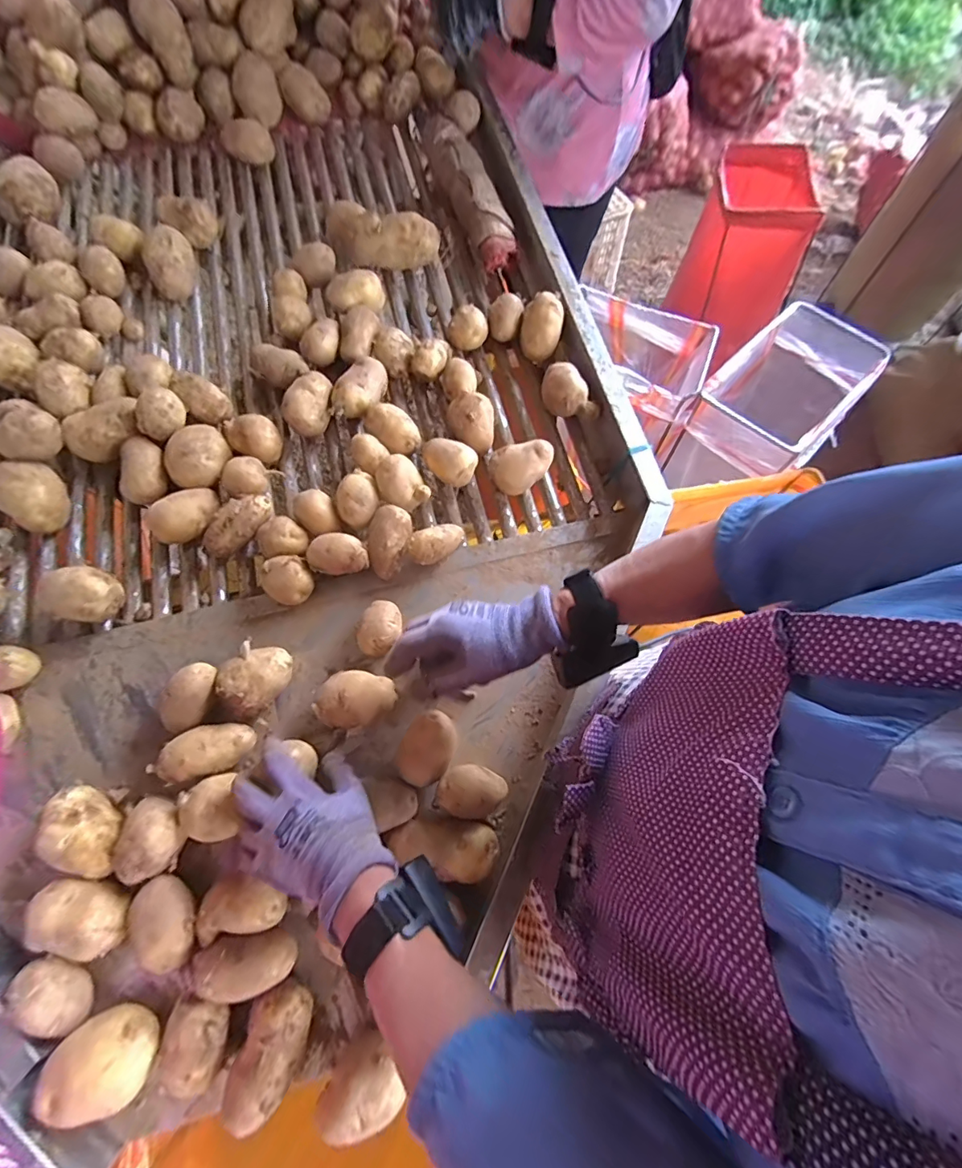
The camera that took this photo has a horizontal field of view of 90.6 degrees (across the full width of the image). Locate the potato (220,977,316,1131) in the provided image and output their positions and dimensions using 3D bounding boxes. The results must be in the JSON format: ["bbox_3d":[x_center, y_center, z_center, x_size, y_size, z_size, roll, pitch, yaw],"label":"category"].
[{"bbox_3d":[-0.171,0.383,0.396,0.049,0.044,0.090,11,68,3],"label":"potato"}]

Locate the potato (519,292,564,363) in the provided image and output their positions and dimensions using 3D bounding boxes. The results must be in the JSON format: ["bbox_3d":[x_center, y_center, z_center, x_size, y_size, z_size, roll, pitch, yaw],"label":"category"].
[{"bbox_3d":[0.083,-0.343,0.648,0.057,0.047,0.080,5,101,15],"label":"potato"}]

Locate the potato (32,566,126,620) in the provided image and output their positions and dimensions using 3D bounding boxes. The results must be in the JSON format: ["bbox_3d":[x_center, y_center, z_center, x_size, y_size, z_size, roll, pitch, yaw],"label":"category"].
[{"bbox_3d":[-0.420,0.012,0.506,0.070,0.063,0.055,19,69,6],"label":"potato"}]

